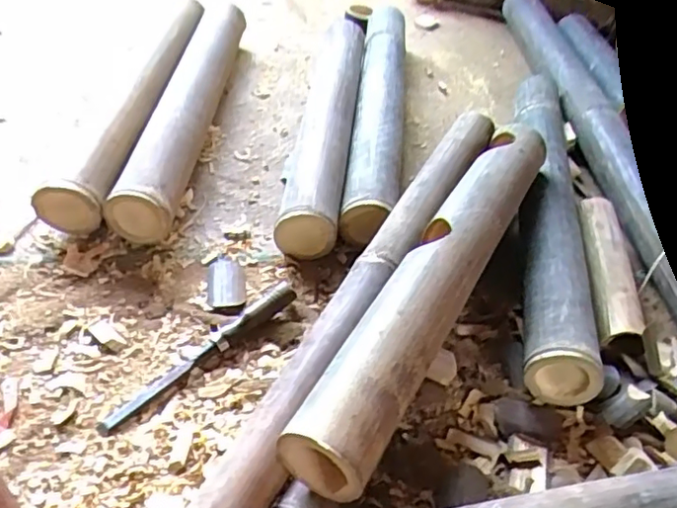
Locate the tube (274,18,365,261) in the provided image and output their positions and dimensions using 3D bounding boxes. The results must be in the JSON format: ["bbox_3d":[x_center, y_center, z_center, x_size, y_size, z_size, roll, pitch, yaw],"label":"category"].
[{"bbox_3d":[-0.019,-0.208,0.952,0.084,0.077,0.558,8,44,0],"label":"tube"}]

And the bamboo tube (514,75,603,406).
[{"bbox_3d":[0.275,-0.075,0.834,0.078,0.079,0.606,11,44,3],"label":"bamboo tube"}]

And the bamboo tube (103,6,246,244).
[{"bbox_3d":[-0.219,-0.218,0.923,0.070,0.079,0.532,8,44,0],"label":"bamboo tube"}]

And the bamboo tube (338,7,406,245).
[{"bbox_3d":[0.064,-0.239,0.992,0.091,0.074,0.633,8,44,0],"label":"bamboo tube"}]

